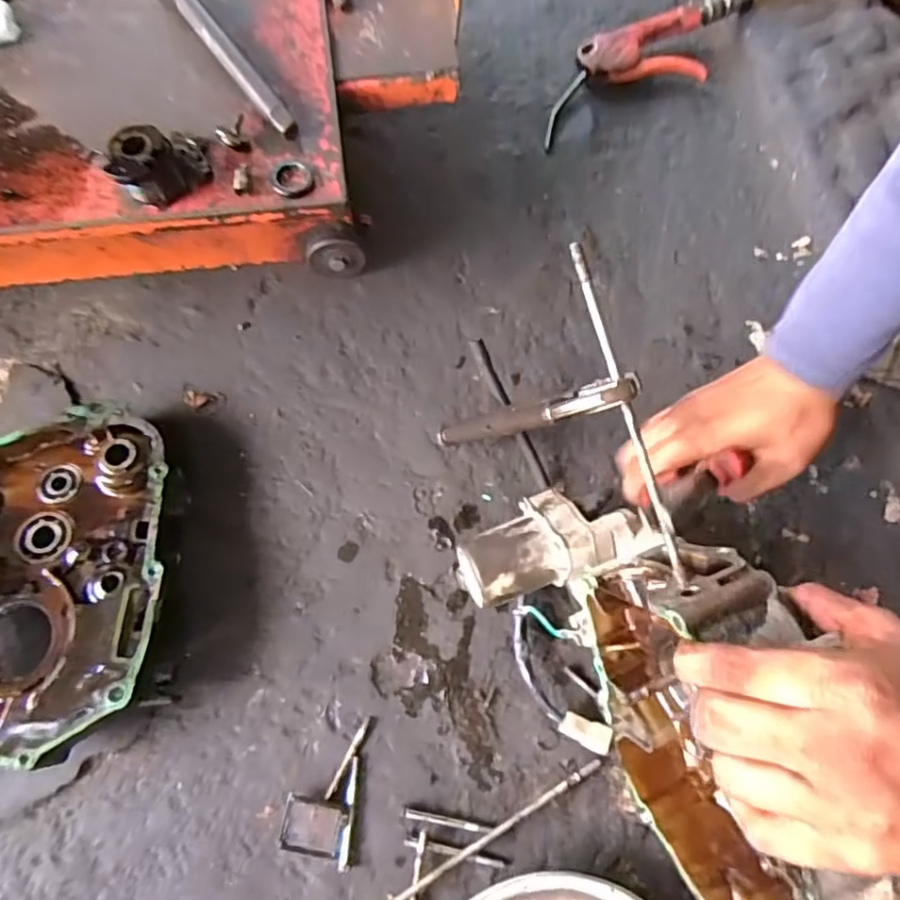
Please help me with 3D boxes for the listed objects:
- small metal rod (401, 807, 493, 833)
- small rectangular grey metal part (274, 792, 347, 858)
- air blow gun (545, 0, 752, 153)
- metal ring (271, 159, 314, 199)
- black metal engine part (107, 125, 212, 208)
[{"bbox_3d":[-0.002,0.259,0.424,0.063,0.006,0.006,12,72,2],"label":"small metal rod"},{"bbox_3d":[-0.096,0.262,0.421,0.044,0.005,0.035,14,72,2],"label":"small rectangular grey metal part"},{"bbox_3d":[0.202,-0.400,0.625,0.271,0.036,0.091,-23,75,-9],"label":"air blow gun"},{"bbox_3d":[-0.099,-0.171,0.379,0.026,0.005,0.030,-3,73,-3],"label":"metal ring"},{"bbox_3d":[-0.178,-0.178,0.366,0.056,0.033,0.041,-39,78,-13],"label":"black metal engine part"}]

